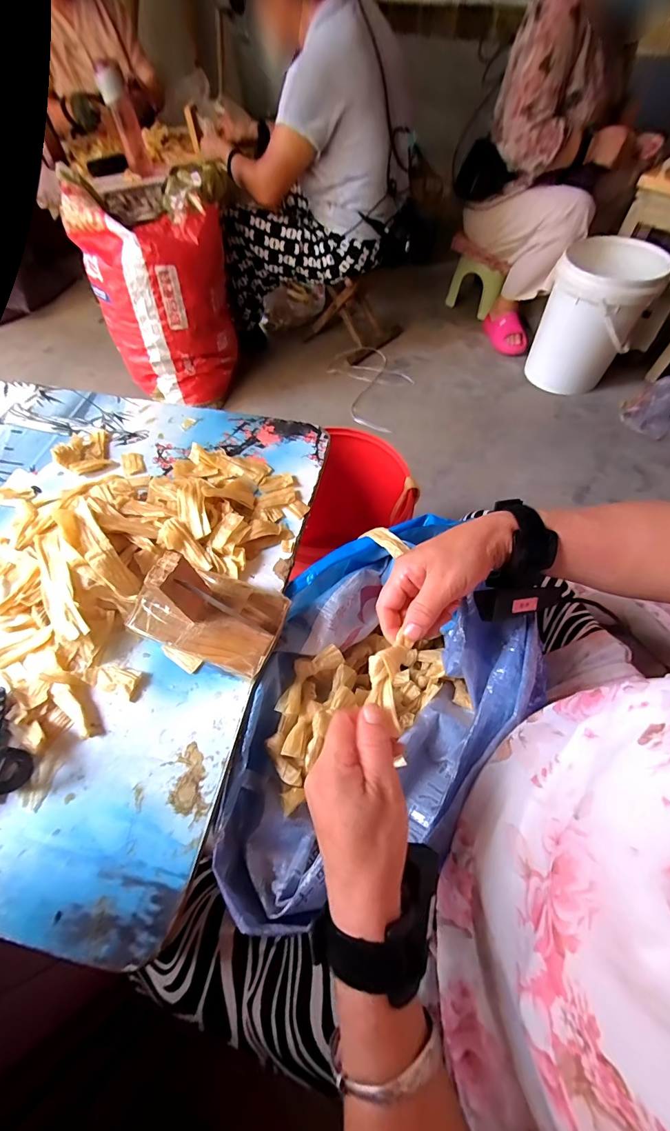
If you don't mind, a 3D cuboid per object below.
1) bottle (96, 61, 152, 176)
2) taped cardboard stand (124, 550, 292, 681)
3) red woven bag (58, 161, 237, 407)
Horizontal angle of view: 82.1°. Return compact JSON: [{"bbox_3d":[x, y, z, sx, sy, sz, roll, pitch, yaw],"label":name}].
[{"bbox_3d":[-0.552,-1.166,1.005,0.068,0.174,0.057,-20,62,-9],"label":"bottle"},{"bbox_3d":[-0.129,0.034,0.362,0.148,0.077,0.092,18,62,12],"label":"taped cardboard stand"},{"bbox_3d":[-0.474,-0.761,1.119,0.296,0.484,0.343,17,61,11],"label":"red woven bag"}]

